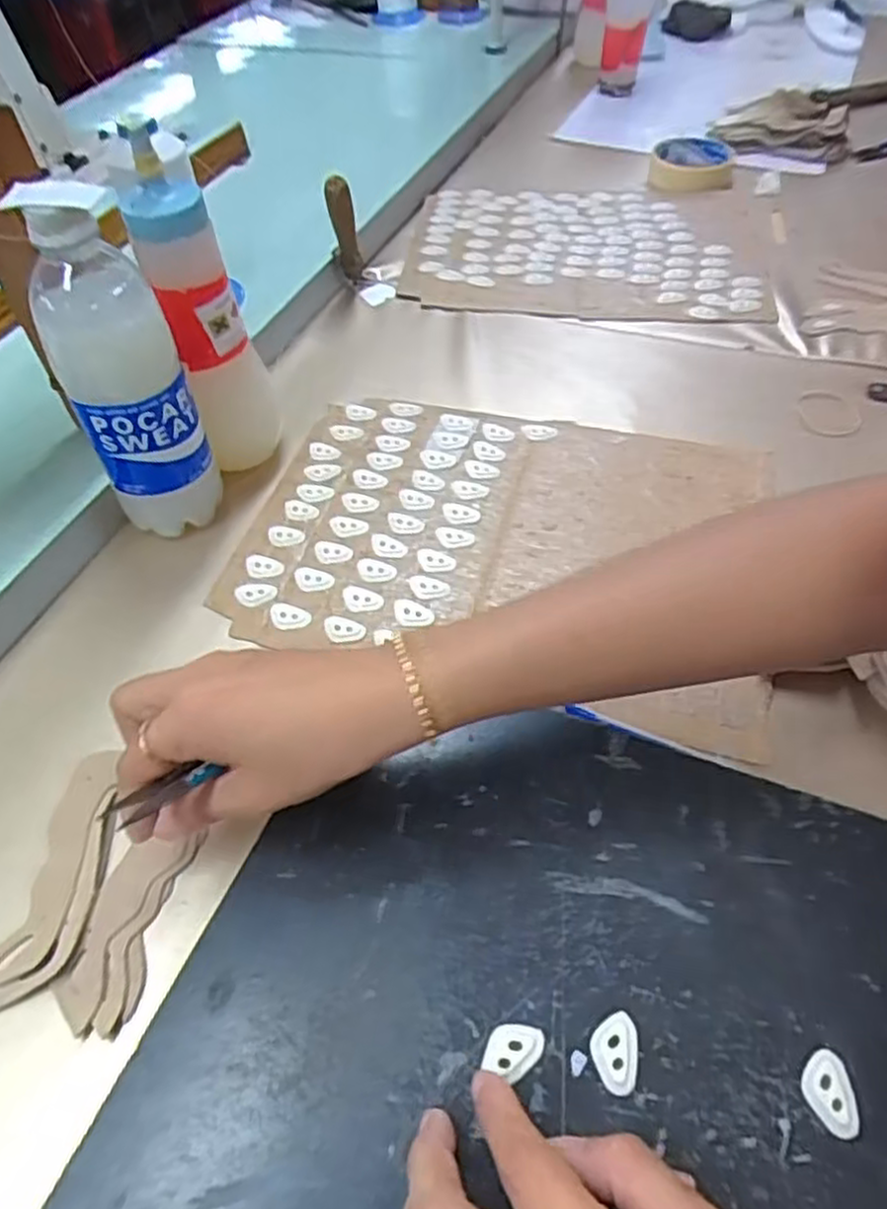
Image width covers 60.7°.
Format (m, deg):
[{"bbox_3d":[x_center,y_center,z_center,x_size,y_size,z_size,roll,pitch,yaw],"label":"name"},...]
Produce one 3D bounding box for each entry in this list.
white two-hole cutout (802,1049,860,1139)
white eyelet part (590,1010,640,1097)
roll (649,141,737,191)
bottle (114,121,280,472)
[{"bbox_3d":[0.139,0.175,0.272,0.017,0.004,0.026,-2,51,0],"label":"white two-hole cutout"},{"bbox_3d":[0.064,0.166,0.283,0.017,0.004,0.026,8,52,9],"label":"white eyelet part"},{"bbox_3d":[0.261,-0.460,0.795,0.085,0.026,0.097,10,52,10],"label":"roll"},{"bbox_3d":[-0.143,-0.168,0.465,0.056,0.192,0.045,-16,52,-10],"label":"bottle"}]

